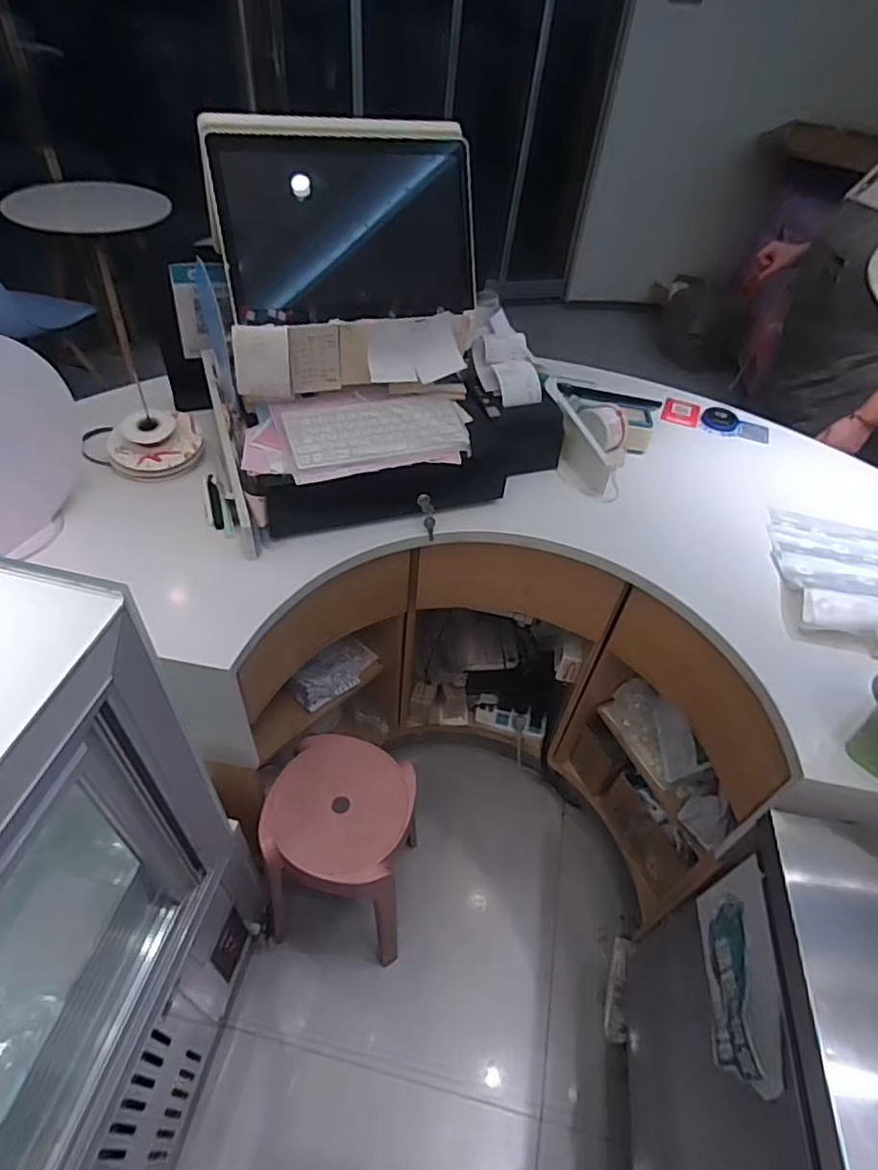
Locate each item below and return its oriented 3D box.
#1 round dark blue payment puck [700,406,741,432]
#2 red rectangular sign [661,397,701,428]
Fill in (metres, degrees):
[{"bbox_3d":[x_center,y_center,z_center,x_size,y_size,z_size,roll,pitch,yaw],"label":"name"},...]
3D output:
[{"bbox_3d":[0.641,-0.378,1.349,0.080,0.017,0.075,3,46,-3],"label":"round dark blue payment puck"},{"bbox_3d":[0.563,-0.400,1.384,0.079,0.016,0.100,20,48,13],"label":"red rectangular sign"}]

